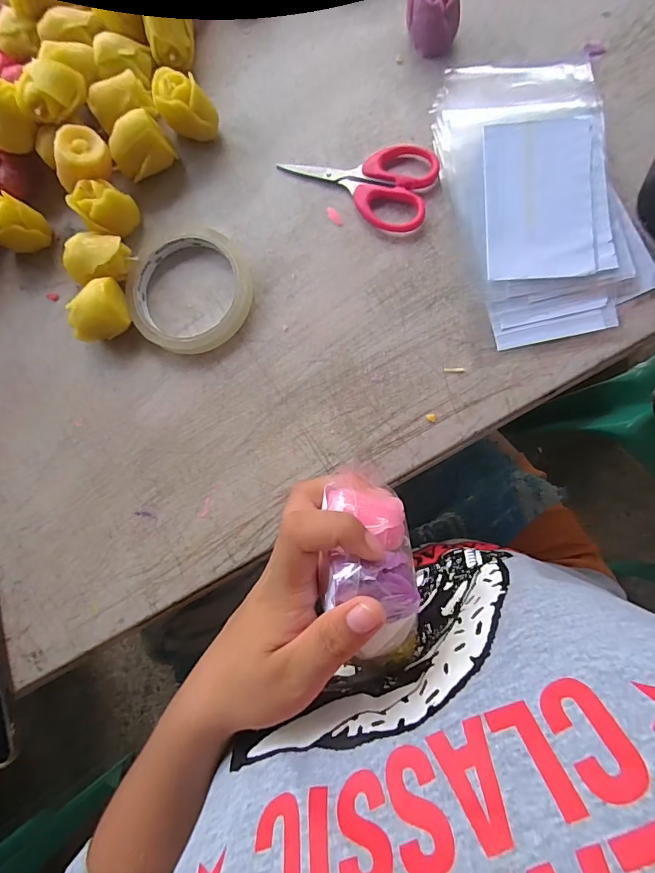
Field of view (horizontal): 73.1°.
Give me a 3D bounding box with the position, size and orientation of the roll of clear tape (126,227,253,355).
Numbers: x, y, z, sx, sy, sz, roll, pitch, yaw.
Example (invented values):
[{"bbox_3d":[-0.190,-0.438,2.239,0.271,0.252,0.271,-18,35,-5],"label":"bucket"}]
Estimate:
[{"bbox_3d":[-0.102,-0.110,0.326,0.088,0.013,0.097,-23,83,4],"label":"roll of clear tape"}]

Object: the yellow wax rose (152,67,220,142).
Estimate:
[{"bbox_3d":[-0.103,-0.240,0.324,0.034,0.041,0.034,-1,85,7],"label":"yellow wax rose"}]

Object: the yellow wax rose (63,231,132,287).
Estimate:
[{"bbox_3d":[-0.166,-0.127,0.325,0.037,0.035,0.037,19,87,8],"label":"yellow wax rose"}]

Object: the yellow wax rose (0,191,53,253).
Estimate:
[{"bbox_3d":[-0.234,-0.158,0.329,0.032,0.056,0.031,9,86,7],"label":"yellow wax rose"}]

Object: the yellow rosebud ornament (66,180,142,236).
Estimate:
[{"bbox_3d":[-0.162,-0.165,0.325,0.031,0.038,0.031,19,87,8],"label":"yellow rosebud ornament"}]

